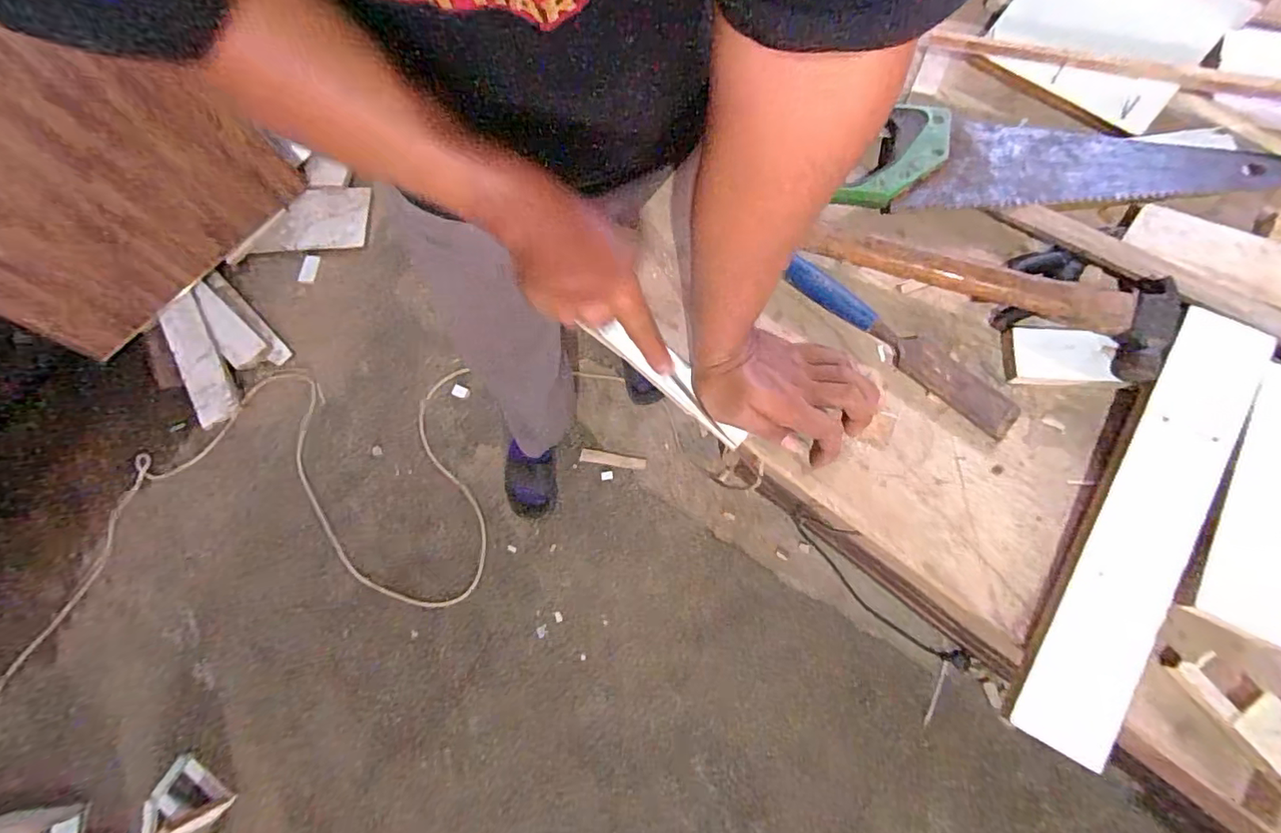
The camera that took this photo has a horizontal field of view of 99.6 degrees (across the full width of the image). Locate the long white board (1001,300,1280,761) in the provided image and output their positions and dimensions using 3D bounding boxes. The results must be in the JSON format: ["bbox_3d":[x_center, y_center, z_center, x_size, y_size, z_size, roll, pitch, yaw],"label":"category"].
[{"bbox_3d":[0.394,0.085,0.425,0.071,0.016,0.366,26,83,17],"label":"long white board"}]

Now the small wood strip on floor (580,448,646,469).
[{"bbox_3d":[-0.064,0.100,1.267,0.153,0.009,0.031,7,76,6],"label":"small wood strip on floor"}]

